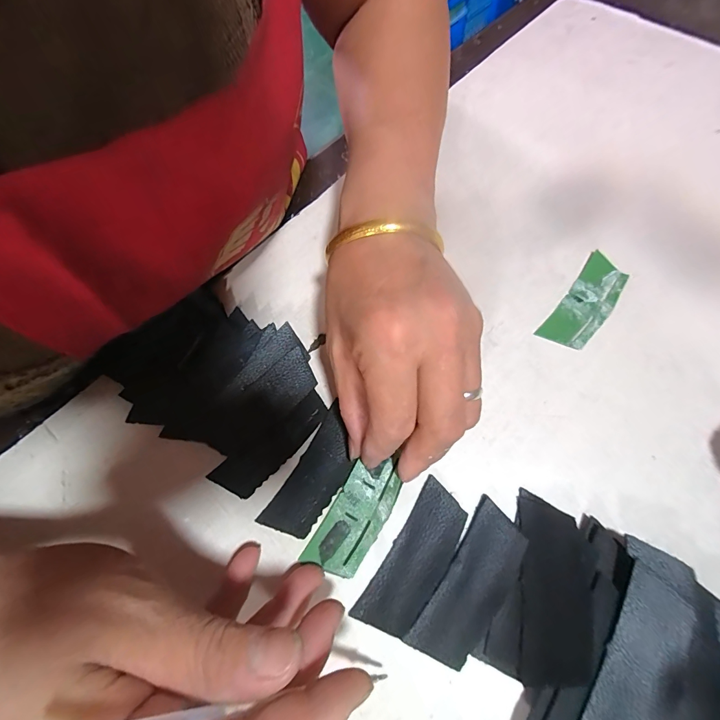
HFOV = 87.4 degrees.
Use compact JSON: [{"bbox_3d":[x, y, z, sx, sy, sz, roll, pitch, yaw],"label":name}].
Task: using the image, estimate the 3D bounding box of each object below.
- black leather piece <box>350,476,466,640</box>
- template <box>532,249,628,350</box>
[{"bbox_3d":[0.028,0.099,0.187,0.028,0.004,0.072,31,72,15],"label":"black leather piece"},{"bbox_3d":[0.143,-0.037,0.237,0.028,0.004,0.073,36,74,17],"label":"template"}]

